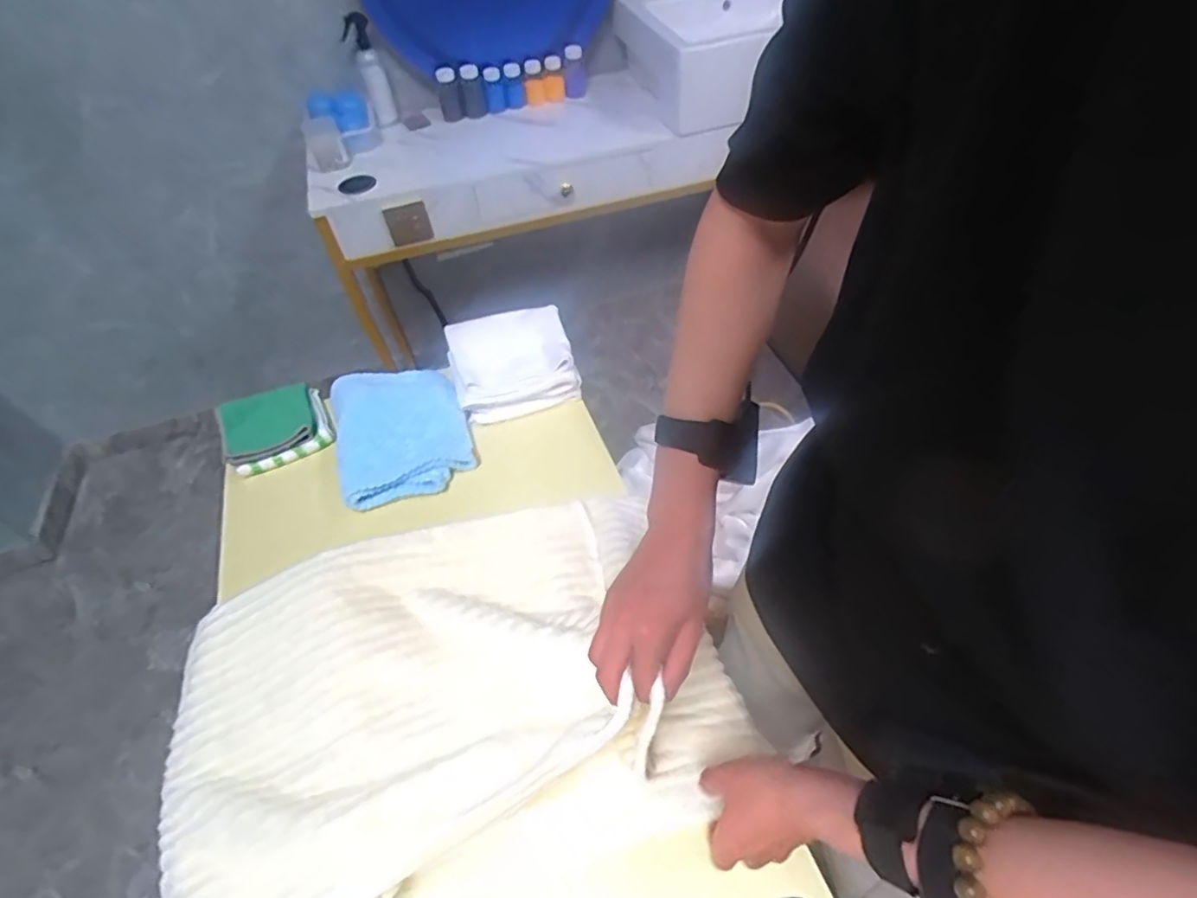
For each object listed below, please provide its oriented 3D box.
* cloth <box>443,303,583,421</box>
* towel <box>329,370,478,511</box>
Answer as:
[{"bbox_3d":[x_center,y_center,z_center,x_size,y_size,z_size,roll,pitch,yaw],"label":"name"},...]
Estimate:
[{"bbox_3d":[-0.129,-0.129,0.874,0.173,0.075,0.150,-15,51,-7],"label":"cloth"},{"bbox_3d":[-0.278,-0.035,0.819,0.173,0.044,0.231,-21,52,-11],"label":"towel"}]

